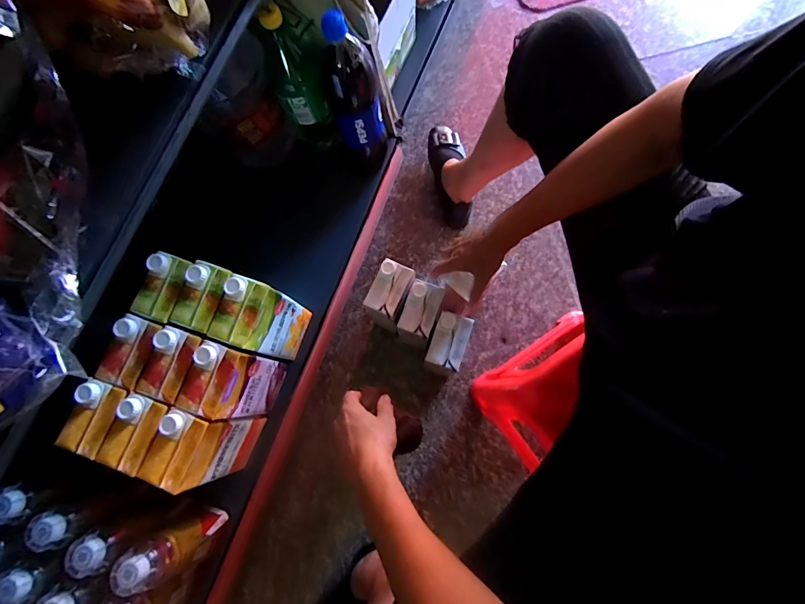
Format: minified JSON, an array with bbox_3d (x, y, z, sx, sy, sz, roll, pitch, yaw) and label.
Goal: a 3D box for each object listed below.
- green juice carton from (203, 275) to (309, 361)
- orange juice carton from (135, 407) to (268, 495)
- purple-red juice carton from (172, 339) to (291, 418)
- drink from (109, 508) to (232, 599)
[{"bbox_3d":[-0.214,0.031,0.605,0.071,0.185,0.091,16,77,7],"label":"green juice carton"},{"bbox_3d":[-0.285,0.206,0.570,0.073,0.180,0.090,19,77,7],"label":"orange juice carton"},{"bbox_3d":[-0.249,0.121,0.593,0.072,0.186,0.092,20,78,7],"label":"purple-red juice carton"},{"bbox_3d":[-0.326,0.353,0.561,0.069,0.166,0.067,-32,77,-6],"label":"drink"}]

